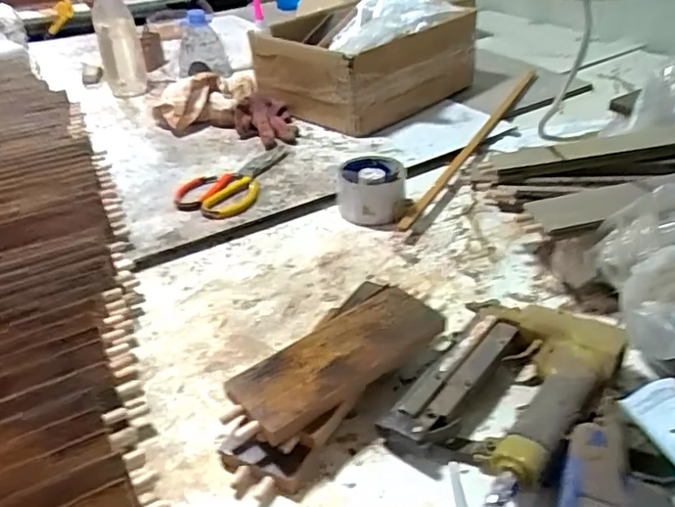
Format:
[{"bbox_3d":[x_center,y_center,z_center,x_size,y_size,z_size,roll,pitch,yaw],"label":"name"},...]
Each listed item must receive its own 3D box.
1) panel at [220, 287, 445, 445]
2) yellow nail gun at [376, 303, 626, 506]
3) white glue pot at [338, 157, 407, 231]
[{"bbox_3d":[0.000,0.084,0.475,0.190,0.015,0.071,-27,41,-31],"label":"panel"},{"bbox_3d":[0.132,0.104,0.470,0.118,0.040,0.187,25,43,35],"label":"yellow nail gun"},{"bbox_3d":[0.041,-0.080,0.732,0.075,0.056,0.081,-7,34,-6],"label":"white glue pot"}]

